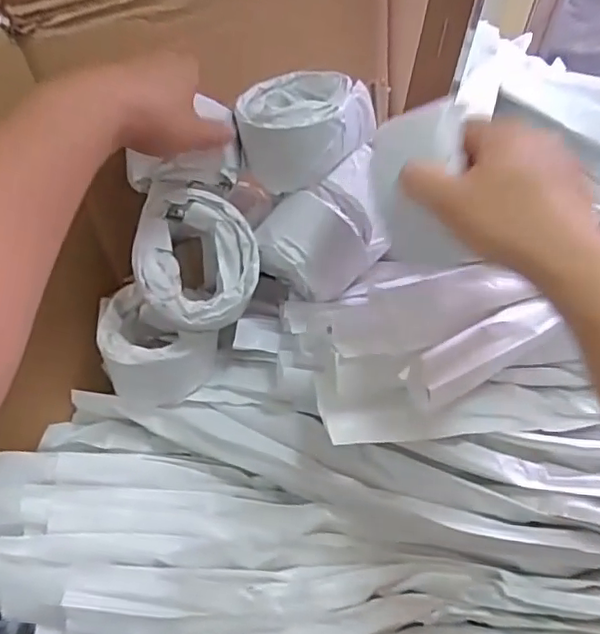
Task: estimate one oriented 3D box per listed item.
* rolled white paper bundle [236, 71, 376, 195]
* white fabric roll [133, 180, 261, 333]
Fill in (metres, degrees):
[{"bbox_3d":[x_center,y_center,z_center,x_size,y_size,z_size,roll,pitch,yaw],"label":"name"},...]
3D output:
[{"bbox_3d":[0.002,-0.145,0.452,0.102,0.065,0.093,-30,57,-29],"label":"rolled white paper bundle"},{"bbox_3d":[-0.076,-0.046,0.435,0.087,0.060,0.094,-4,83,-6],"label":"white fabric roll"}]

